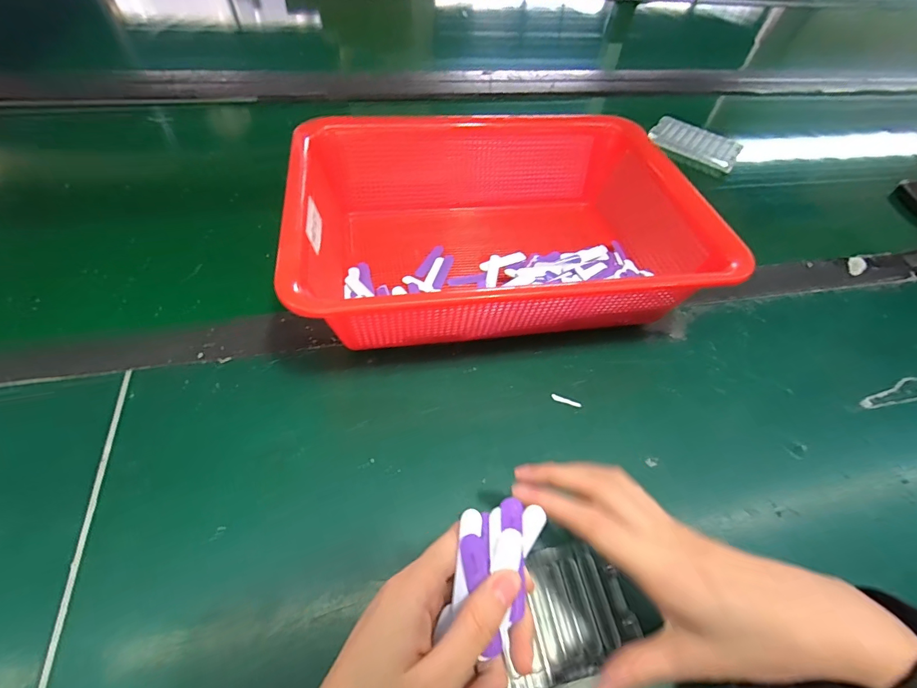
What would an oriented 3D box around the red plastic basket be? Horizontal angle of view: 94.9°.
[{"bbox_3d":[0.036,-0.121,0.411,0.354,0.103,0.264,-4,54,-9],"label":"red plastic basket"}]

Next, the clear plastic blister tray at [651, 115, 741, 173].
[{"bbox_3d":[0.347,-0.295,0.618,0.128,0.014,0.044,39,105,27],"label":"clear plastic blister tray"}]

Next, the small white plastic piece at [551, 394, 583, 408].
[{"bbox_3d":[0.091,0.047,0.354,0.025,0.004,0.006,18,54,10],"label":"small white plastic piece"}]

